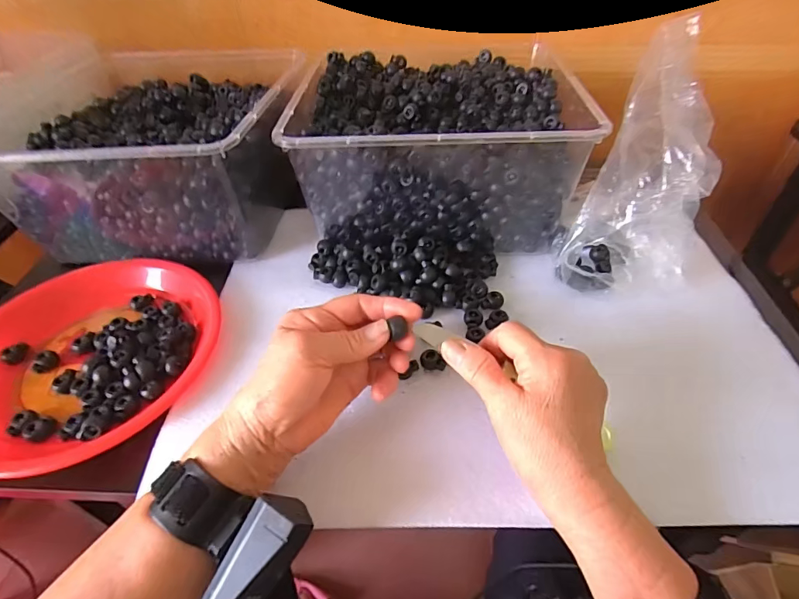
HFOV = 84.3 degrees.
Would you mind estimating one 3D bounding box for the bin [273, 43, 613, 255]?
[{"bbox_3d":[0.042,-0.193,0.518,0.292,0.131,0.286,1,47,3],"label":"bin"}]

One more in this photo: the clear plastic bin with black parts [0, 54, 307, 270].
[{"bbox_3d":[-0.265,-0.171,0.516,0.270,0.131,0.248,2,47,4],"label":"clear plastic bin with black parts"}]

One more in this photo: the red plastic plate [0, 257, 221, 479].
[{"bbox_3d":[-0.282,0.048,0.404,0.220,0.031,0.225,-1,46,1],"label":"red plastic plate"}]

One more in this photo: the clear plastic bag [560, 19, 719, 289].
[{"bbox_3d":[0.226,-0.099,0.394,0.108,0.184,0.137,25,52,24],"label":"clear plastic bag"}]

